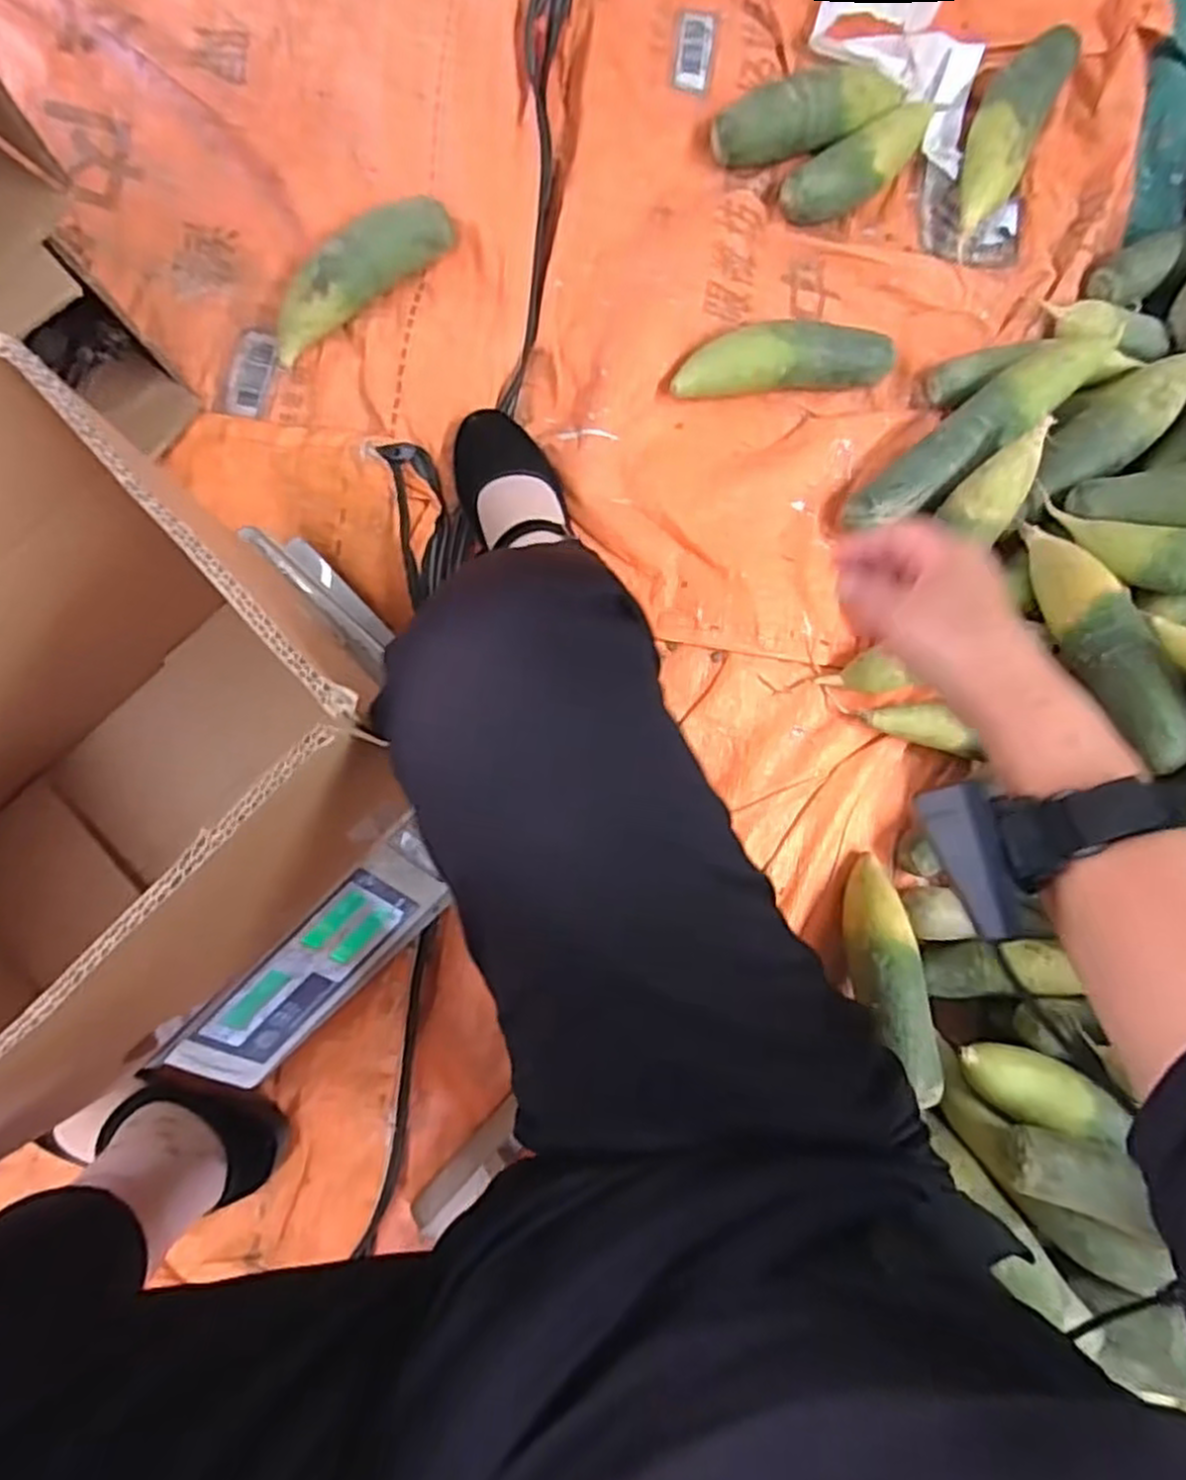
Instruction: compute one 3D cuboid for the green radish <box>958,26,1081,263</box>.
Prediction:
[{"bbox_3d":[0.395,-0.585,0.738,0.061,0.046,0.236,27,85,-4],"label":"green radish"}]

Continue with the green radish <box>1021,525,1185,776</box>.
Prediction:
[{"bbox_3d":[0.426,-0.086,0.641,0.049,0.061,0.234,-20,74,-7],"label":"green radish"}]

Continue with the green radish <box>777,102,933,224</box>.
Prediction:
[{"bbox_3d":[0.263,-0.553,0.735,0.193,0.047,0.056,-36,92,-6],"label":"green radish"}]

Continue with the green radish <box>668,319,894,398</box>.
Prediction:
[{"bbox_3d":[0.179,-0.356,0.724,0.211,0.046,0.055,-8,88,-6],"label":"green radish"}]

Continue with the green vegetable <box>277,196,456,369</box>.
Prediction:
[{"bbox_3d":[-0.207,-0.408,0.663,0.183,0.044,0.051,-41,92,-6],"label":"green vegetable"}]

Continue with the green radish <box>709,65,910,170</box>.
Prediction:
[{"bbox_3d":[0.209,-0.595,0.732,0.189,0.053,0.061,-26,91,-7],"label":"green radish"}]

